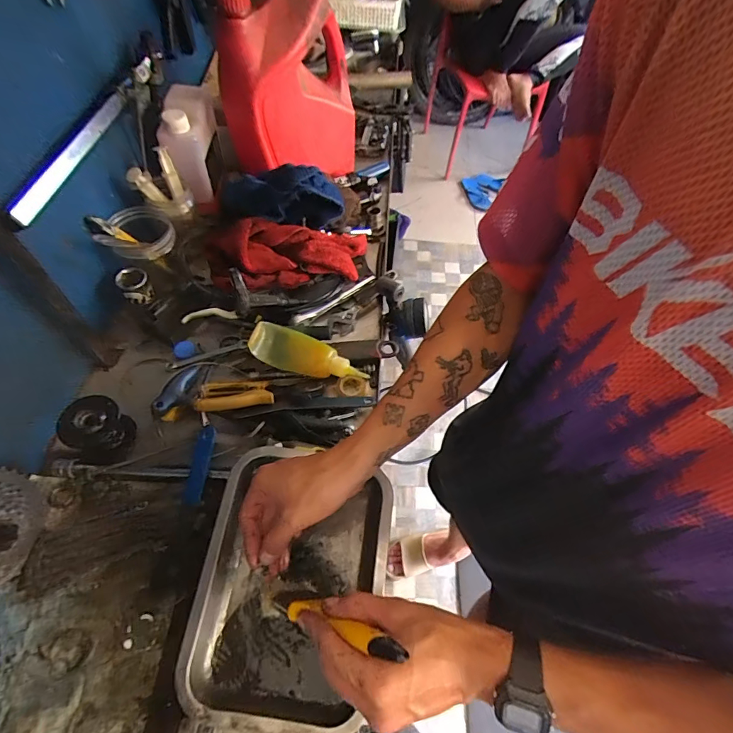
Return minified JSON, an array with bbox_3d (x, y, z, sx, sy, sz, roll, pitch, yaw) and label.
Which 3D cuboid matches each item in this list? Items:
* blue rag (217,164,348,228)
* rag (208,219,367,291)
[{"bbox_3d":[-0.130,-0.265,0.645,0.181,0.081,0.071,-9,59,-7],"label":"blue rag"},{"bbox_3d":[-0.117,-0.176,0.654,0.258,0.092,0.100,-12,60,-9],"label":"rag"}]

